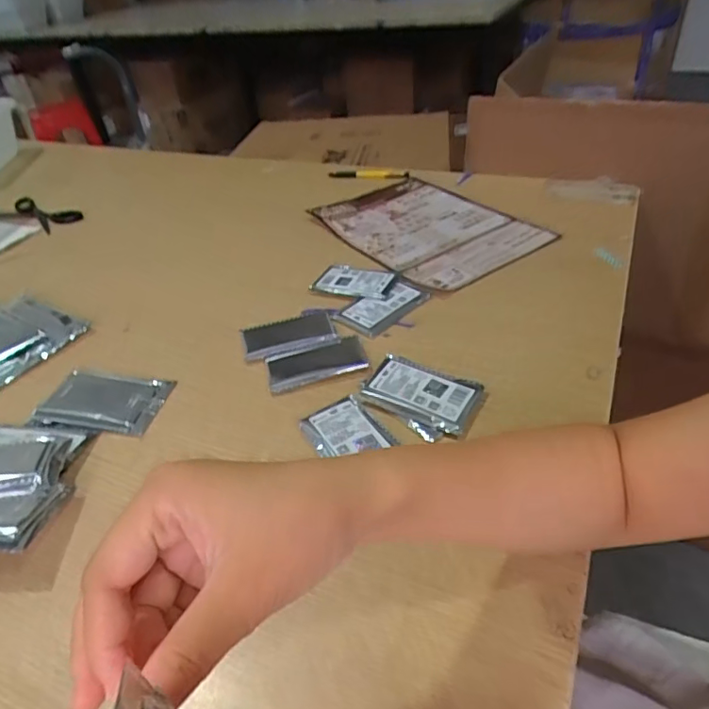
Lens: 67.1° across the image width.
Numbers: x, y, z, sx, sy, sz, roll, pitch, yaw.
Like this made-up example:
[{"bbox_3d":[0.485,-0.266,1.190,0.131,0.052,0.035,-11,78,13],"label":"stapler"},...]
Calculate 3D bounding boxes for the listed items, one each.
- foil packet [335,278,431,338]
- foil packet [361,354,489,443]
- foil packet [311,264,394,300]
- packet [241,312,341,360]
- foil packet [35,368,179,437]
[{"bbox_3d":[0.033,-0.056,0.584,0.101,0.010,0.058,-32,46,-30],"label":"foil packet"},{"bbox_3d":[0.057,0.036,0.464,0.097,0.015,0.069,19,45,27],"label":"foil packet"},{"bbox_3d":[-0.002,-0.086,0.624,0.094,0.008,0.050,12,50,23],"label":"foil packet"},{"bbox_3d":[-0.069,-0.020,0.558,0.094,0.015,0.060,-13,39,-9],"label":"packet"},{"bbox_3d":[-0.234,0.040,0.505,0.116,0.007,0.073,5,40,14],"label":"foil packet"}]

